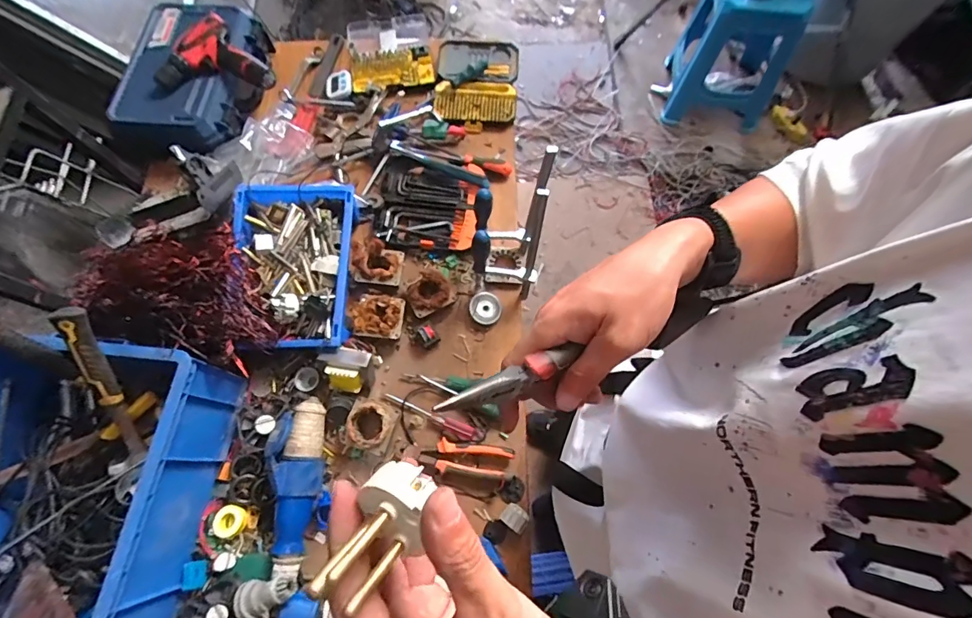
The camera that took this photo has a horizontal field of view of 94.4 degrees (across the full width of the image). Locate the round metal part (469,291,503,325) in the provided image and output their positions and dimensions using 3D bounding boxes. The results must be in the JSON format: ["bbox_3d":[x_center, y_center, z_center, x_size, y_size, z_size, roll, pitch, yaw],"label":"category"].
[{"bbox_3d":[0.000,-0.001,0.856,0.058,0.022,0.061,-1,70,2],"label":"round metal part"}]

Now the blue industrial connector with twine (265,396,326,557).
[{"bbox_3d":[-0.300,0.262,0.714,0.078,0.057,0.227,-7,70,0],"label":"blue industrial connector with twine"}]

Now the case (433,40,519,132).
[{"bbox_3d":[-0.022,-0.516,1.030,0.184,0.039,0.249,3,70,3],"label":"case"}]

